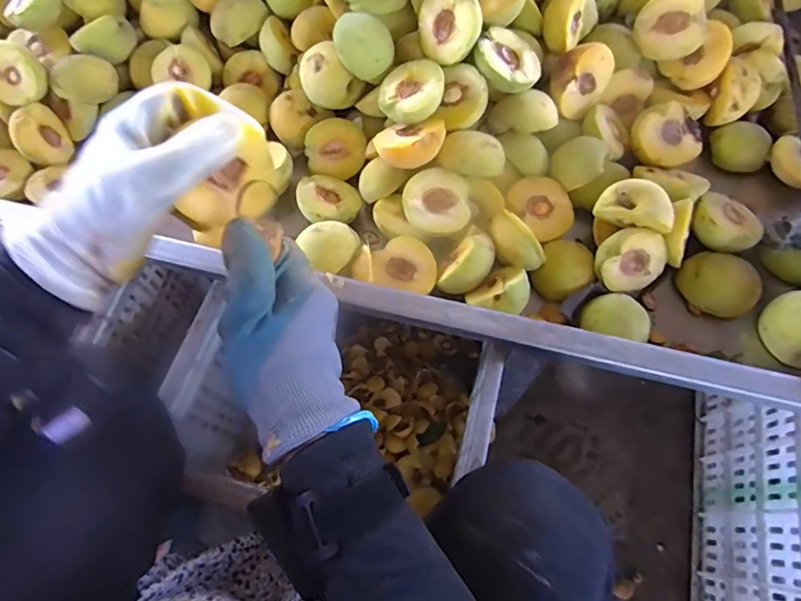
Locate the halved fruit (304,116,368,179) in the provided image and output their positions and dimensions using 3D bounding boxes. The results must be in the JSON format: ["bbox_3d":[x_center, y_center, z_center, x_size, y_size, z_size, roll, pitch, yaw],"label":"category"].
[{"bbox_3d":[-0.064,-0.150,0.492,0.056,0.028,0.055,3,97,-9],"label":"halved fruit"}]

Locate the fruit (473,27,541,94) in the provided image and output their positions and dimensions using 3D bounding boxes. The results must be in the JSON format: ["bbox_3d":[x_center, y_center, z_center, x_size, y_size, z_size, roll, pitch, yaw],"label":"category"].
[{"bbox_3d":[0.094,-0.210,0.436,0.058,0.021,0.058,8,65,-19],"label":"fruit"}]

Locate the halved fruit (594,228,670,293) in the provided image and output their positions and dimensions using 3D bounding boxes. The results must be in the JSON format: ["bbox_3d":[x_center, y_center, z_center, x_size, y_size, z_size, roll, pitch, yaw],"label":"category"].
[{"bbox_3d":[0.193,-0.035,0.425,0.056,0.053,0.032,-45,27,10],"label":"halved fruit"}]

